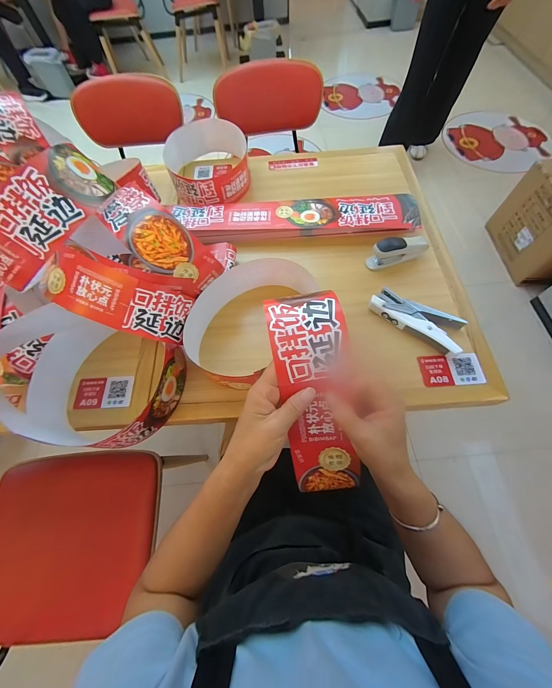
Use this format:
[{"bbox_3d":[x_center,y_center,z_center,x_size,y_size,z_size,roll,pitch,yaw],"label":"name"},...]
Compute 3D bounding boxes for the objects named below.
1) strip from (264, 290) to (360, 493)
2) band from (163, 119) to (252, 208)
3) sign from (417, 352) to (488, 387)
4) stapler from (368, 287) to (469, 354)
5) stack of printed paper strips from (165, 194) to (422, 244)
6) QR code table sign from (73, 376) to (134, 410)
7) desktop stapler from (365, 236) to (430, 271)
[{"bbox_3d":[0.045,0.072,0.312,0.079,0.046,0.252,-8,106,0],"label":"strip"},{"bbox_3d":[-0.167,-0.444,0.660,0.199,0.081,0.262,-13,66,-3],"label":"band"},{"bbox_3d":[0.300,0.044,0.455,0.098,0.007,0.054,-4,70,1],"label":"sign"},{"bbox_3d":[0.256,-0.049,0.486,0.160,0.032,0.069,34,72,17],"label":"stapler"},{"bbox_3d":[0.038,-0.273,0.584,0.525,0.032,0.128,1,68,3],"label":"stack of printed paper strips"},{"bbox_3d":[-0.307,0.086,0.471,0.102,0.005,0.056,-3,66,2],"label":"QR code table sign"},{"bbox_3d":[0.249,-0.190,0.540,0.120,0.046,0.041,-12,66,-2],"label":"desktop stapler"}]

